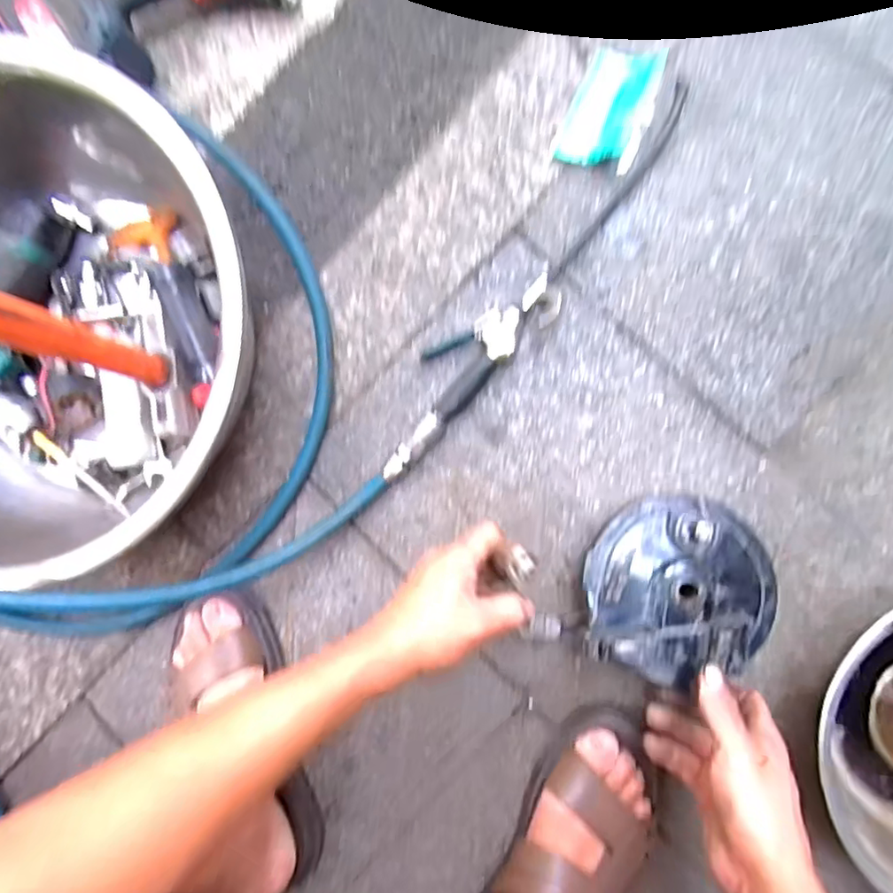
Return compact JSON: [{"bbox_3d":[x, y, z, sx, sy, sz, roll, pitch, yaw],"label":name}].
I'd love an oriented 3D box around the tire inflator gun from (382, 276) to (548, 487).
[{"bbox_3d":[0.007,-0.069,0.528,0.059,0.025,0.219,43,95,6],"label":"tire inflator gun"}]

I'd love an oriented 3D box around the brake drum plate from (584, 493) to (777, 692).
[{"bbox_3d":[0.186,0.114,0.457,0.143,0.060,0.141,0,90,8],"label":"brake drum plate"}]

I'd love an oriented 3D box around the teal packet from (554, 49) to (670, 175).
[{"bbox_3d":[0.149,-0.303,0.517,0.068,0.018,0.110,23,93,7],"label":"teal packet"}]

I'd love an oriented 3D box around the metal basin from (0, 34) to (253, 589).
[{"bbox_3d":[-0.346,-0.094,0.507,0.403,0.156,0.398,0,90,8],"label":"metal basin"}]

